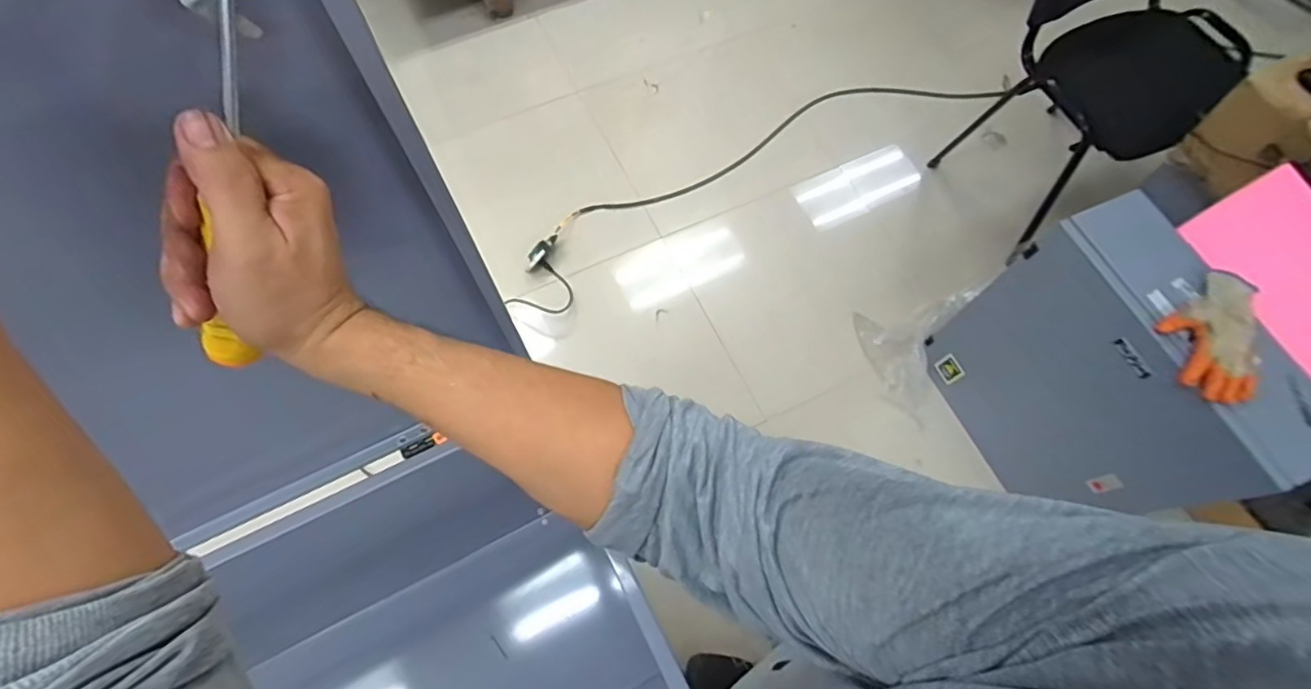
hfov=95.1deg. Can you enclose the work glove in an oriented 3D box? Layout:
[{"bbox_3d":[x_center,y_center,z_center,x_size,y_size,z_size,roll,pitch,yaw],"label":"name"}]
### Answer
[{"bbox_3d":[0.901,-0.020,0.956,0.147,0.045,0.222,31,70,11],"label":"work glove"}]

